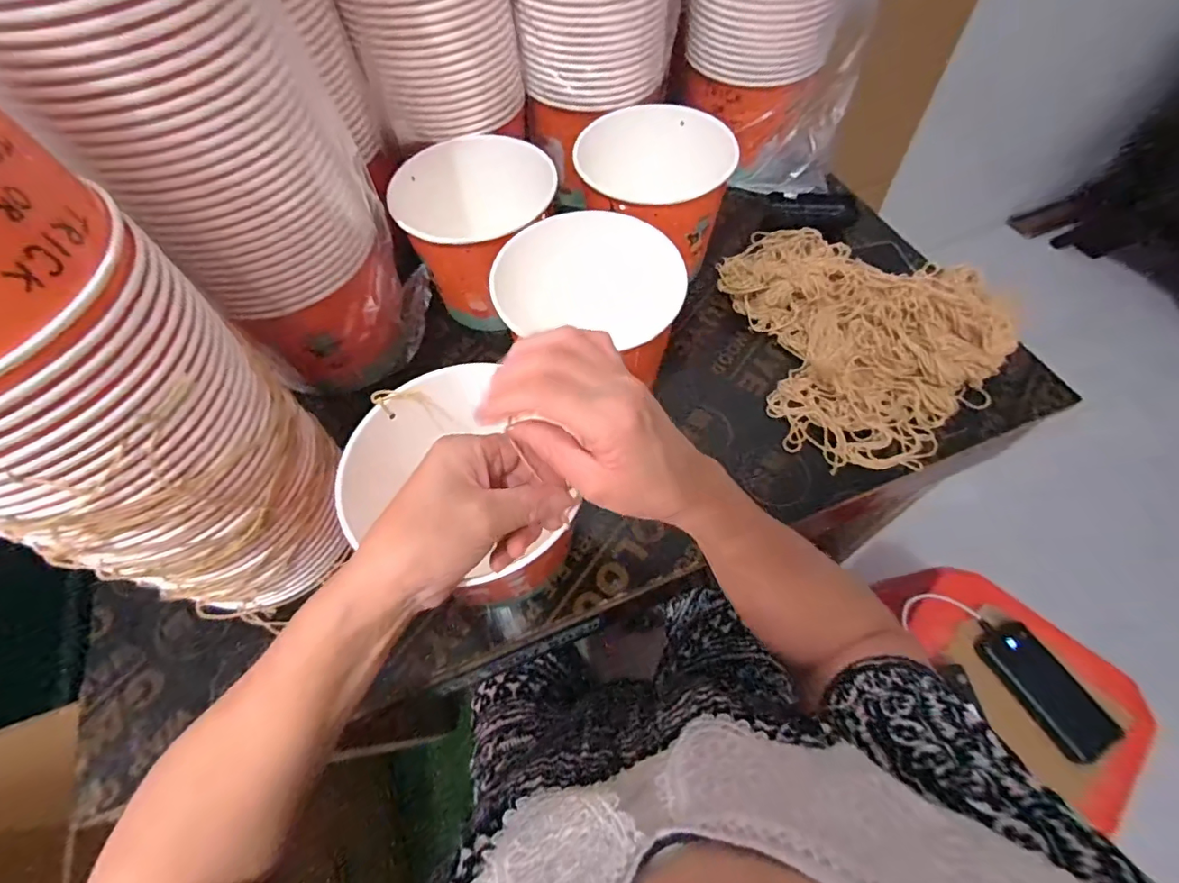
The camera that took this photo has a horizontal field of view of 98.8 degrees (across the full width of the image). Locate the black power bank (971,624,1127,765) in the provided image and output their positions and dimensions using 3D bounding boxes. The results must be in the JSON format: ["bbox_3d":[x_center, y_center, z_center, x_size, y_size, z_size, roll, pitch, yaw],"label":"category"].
[{"bbox_3d":[0.585,0.318,0.649,0.070,0.022,0.158,-31,58,6],"label":"black power bank"}]

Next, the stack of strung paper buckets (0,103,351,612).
[{"bbox_3d":[-0.284,-0.020,0.281,0.134,0.399,0.159,5,60,6],"label":"stack of strung paper buckets"}]

